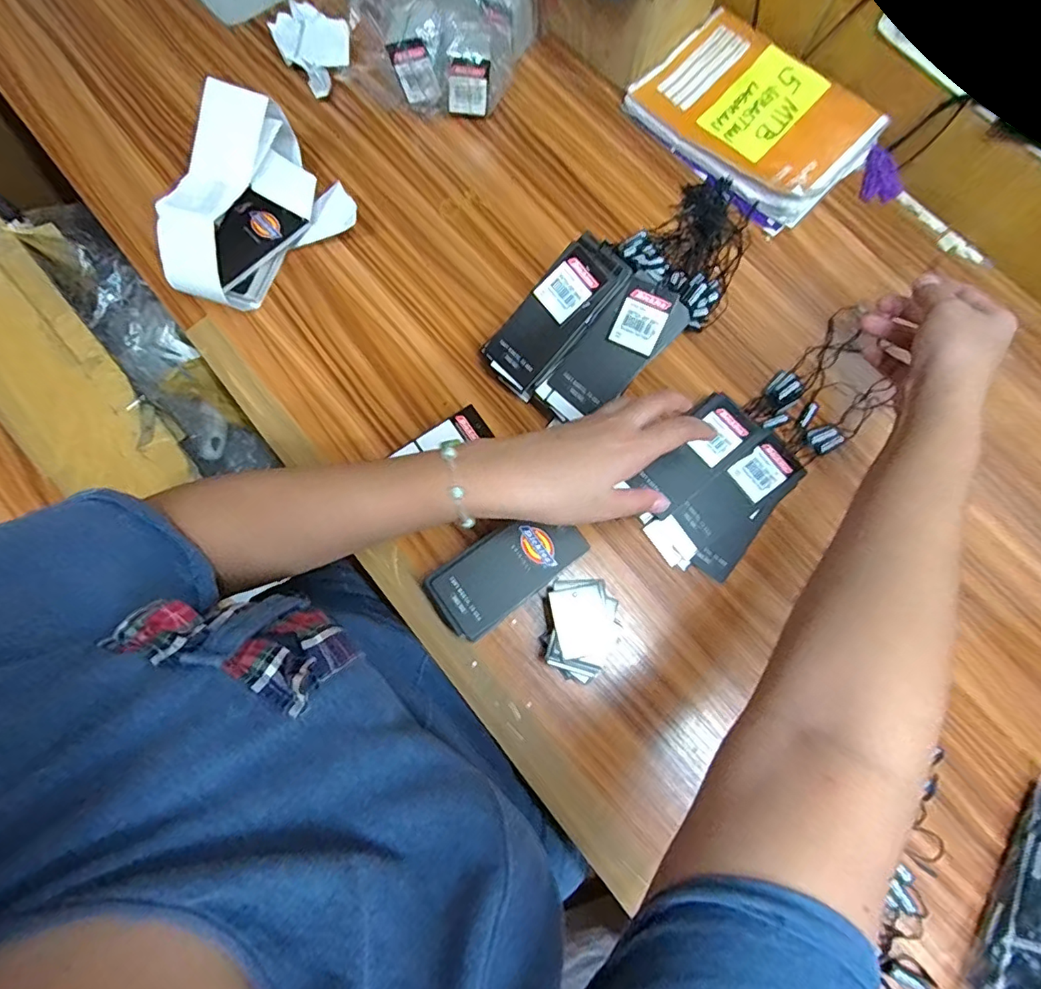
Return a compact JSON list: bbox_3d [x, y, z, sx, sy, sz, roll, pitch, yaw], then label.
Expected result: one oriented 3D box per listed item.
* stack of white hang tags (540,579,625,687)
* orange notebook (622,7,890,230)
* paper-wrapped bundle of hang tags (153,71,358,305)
[{"bbox_3d":[0.045,0.101,0.396,0.056,0.031,0.071,-2,77,-1],"label":"stack of white hang tags"},{"bbox_3d":[0.223,-0.362,0.507,0.204,0.026,0.143,44,80,9],"label":"orange notebook"},{"bbox_3d":[-0.229,-0.235,0.438,0.156,0.105,0.097,-31,79,-7],"label":"paper-wrapped bundle of hang tags"}]

